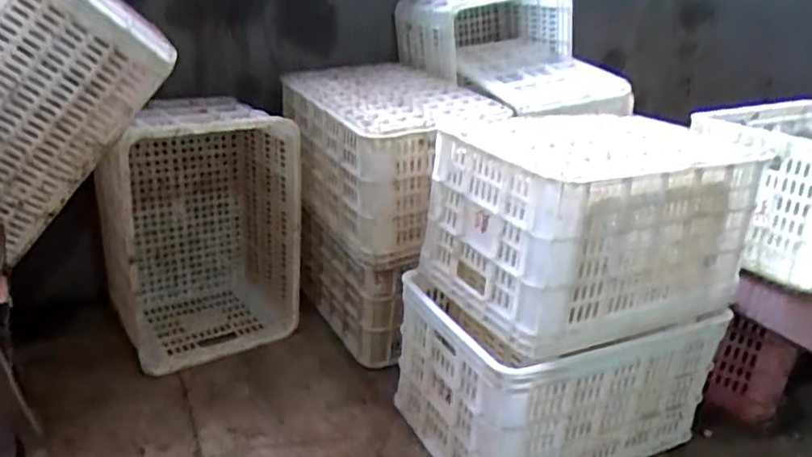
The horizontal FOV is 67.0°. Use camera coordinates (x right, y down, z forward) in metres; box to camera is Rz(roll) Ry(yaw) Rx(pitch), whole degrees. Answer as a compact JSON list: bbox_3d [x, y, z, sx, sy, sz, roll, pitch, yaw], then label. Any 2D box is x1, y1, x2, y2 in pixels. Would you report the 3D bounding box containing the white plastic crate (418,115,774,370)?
[{"bbox_3d":[0.319,-0.006,1.098,0.474,0.293,0.340,-6,22,-31],"label":"white plastic crate"}]

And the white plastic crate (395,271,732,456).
[{"bbox_3d":[0.264,0.253,1.149,0.473,0.283,0.350,-9,27,-30],"label":"white plastic crate"}]

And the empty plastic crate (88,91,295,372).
[{"bbox_3d":[-0.445,-0.007,1.351,0.394,0.492,0.314,-7,26,-26],"label":"empty plastic crate"}]

